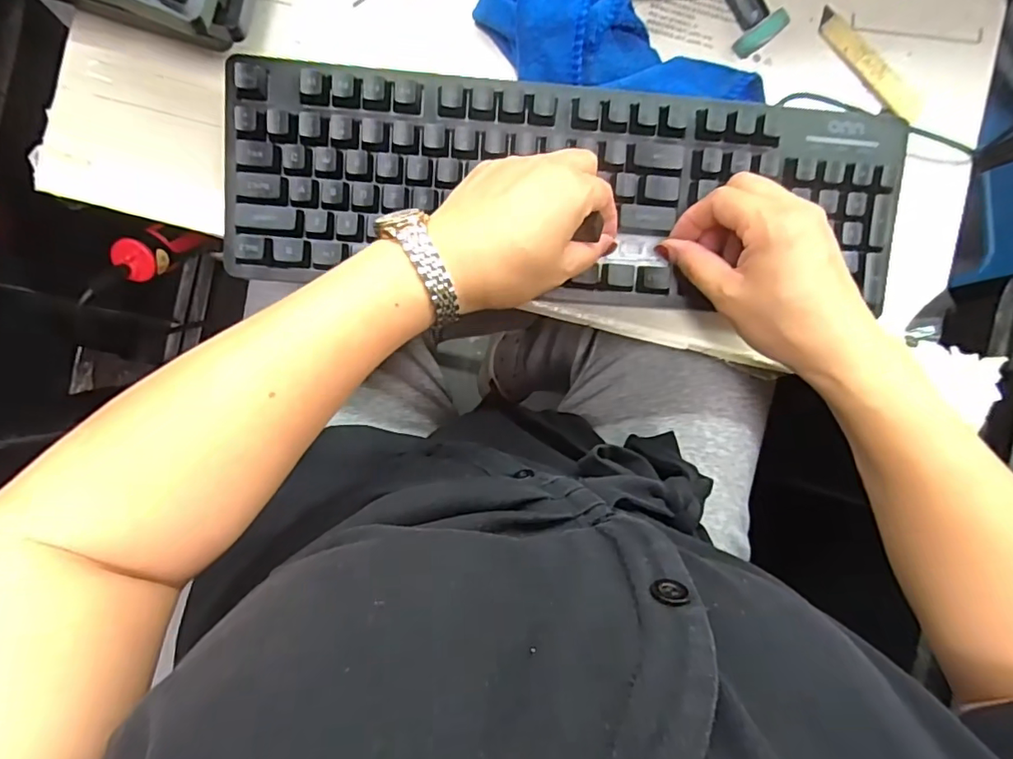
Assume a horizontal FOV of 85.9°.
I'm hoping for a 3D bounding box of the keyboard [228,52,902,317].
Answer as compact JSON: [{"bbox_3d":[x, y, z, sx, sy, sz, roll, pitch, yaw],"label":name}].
[{"bbox_3d":[0.040,-0.121,0.351,0.429,0.032,0.133,1,90,-4],"label":"keyboard"}]

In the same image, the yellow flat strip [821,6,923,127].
[{"bbox_3d":[0.263,-0.227,0.391,0.023,0.007,0.099,-43,93,-3],"label":"yellow flat strip"}]

